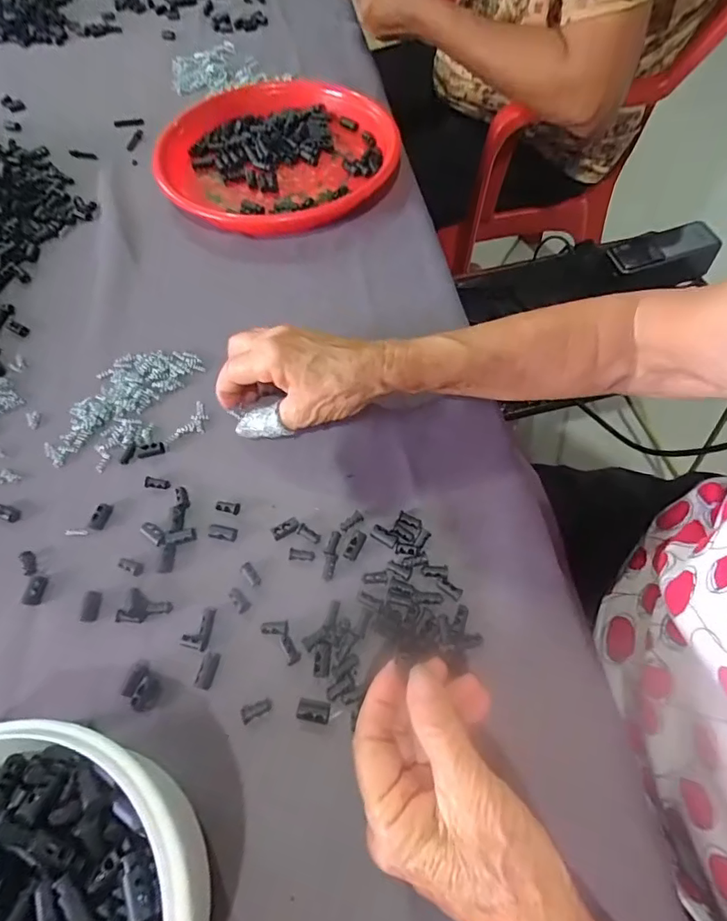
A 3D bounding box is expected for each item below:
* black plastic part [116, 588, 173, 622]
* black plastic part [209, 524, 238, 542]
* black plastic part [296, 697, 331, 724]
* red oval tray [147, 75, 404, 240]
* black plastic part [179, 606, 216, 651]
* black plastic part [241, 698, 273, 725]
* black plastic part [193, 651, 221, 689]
[{"bbox_3d":[-0.139,0.094,0.304,0.029,0.010,0.020,14,63,11],"label":"black plastic part"},{"bbox_3d":[-0.096,0.048,0.329,0.020,0.004,0.009,12,62,10],"label":"black plastic part"},{"bbox_3d":[-0.029,0.143,0.277,0.019,0.007,0.011,8,61,8],"label":"black plastic part"},{"bbox_3d":[-0.087,-0.333,0.520,0.237,0.039,0.238,-2,61,2],"label":"red oval tray"},{"bbox_3d":[-0.102,0.103,0.300,0.017,0.005,0.025,13,62,10],"label":"black plastic part"},{"bbox_3d":[-0.062,0.143,0.279,0.018,0.005,0.009,-22,62,-9],"label":"black plastic part"},{"bbox_3d":[-0.093,0.124,0.288,0.010,0.007,0.020,9,62,8],"label":"black plastic part"}]

